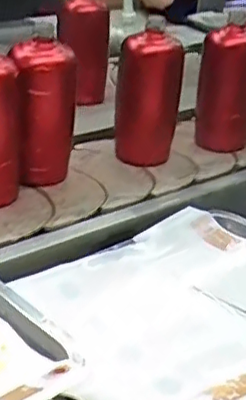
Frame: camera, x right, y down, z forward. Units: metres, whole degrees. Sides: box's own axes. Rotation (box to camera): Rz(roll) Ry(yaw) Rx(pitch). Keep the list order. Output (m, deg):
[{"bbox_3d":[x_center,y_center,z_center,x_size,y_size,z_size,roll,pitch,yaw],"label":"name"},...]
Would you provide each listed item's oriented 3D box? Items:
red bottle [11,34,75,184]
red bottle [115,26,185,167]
[{"bbox_3d":[-0.103,-0.101,0.772,0.074,0.171,0.061,-19,35,-36],"label":"red bottle"},{"bbox_3d":[0.033,-0.135,0.860,0.076,0.161,0.065,-1,28,-6],"label":"red bottle"}]

